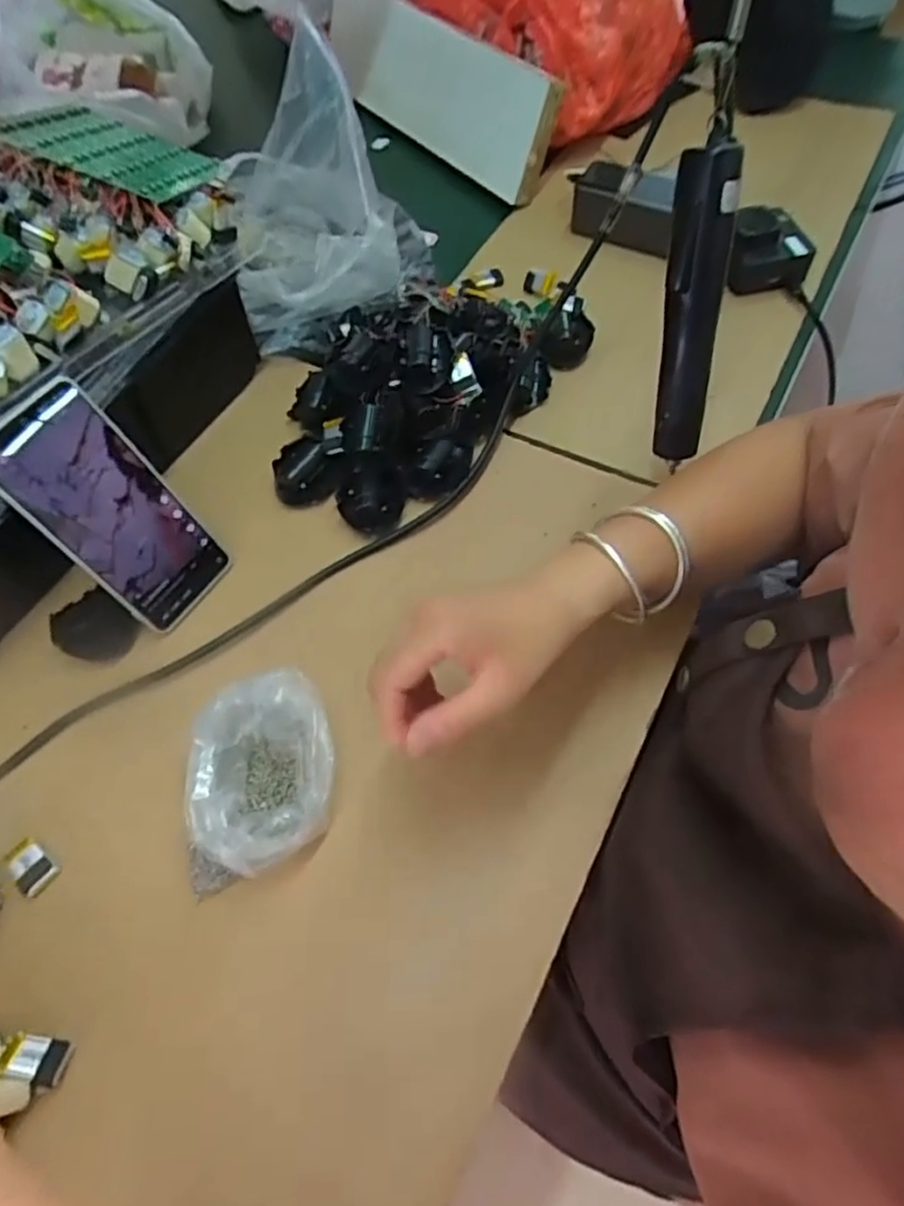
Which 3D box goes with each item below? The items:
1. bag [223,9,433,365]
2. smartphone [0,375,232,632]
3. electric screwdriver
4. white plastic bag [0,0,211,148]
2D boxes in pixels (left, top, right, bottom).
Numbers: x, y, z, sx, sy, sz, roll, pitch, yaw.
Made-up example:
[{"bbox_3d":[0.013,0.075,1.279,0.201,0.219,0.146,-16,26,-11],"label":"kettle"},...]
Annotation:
[{"bbox_3d":[-0.107,-0.356,0.602,0.174,0.191,0.202,-11,60,-4],"label":"bag"},{"bbox_3d":[-0.222,-0.059,0.461,0.010,0.166,0.083,13,58,41],"label":"smartphone"},{"bbox_3d":[0.163,-0.193,0.466,0.031,0.202,0.030,-4,33,0],"label":"electric screwdriver"},{"bbox_3d":[-0.477,-0.677,0.871,0.342,0.100,0.252,10,61,8],"label":"white plastic bag"}]

